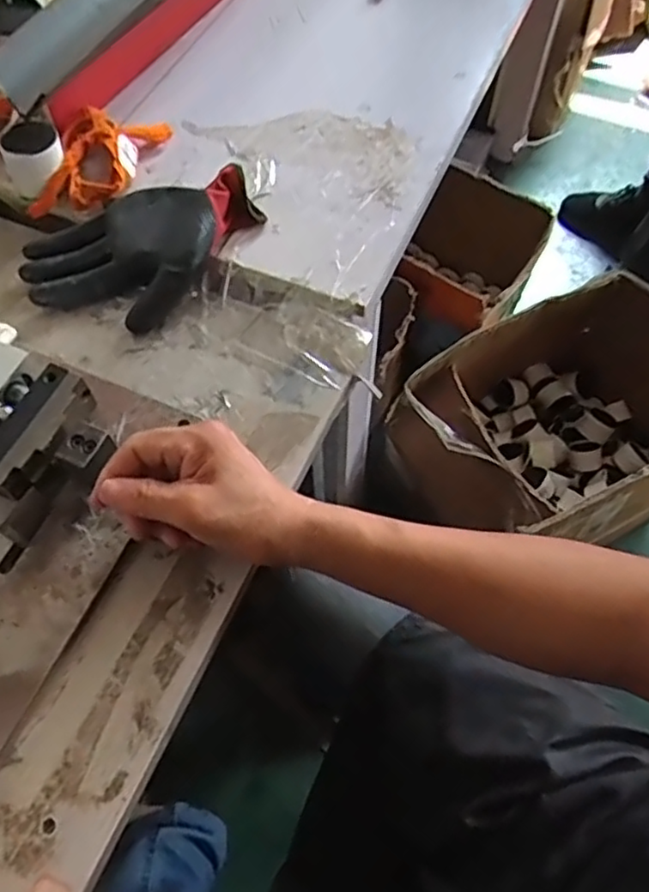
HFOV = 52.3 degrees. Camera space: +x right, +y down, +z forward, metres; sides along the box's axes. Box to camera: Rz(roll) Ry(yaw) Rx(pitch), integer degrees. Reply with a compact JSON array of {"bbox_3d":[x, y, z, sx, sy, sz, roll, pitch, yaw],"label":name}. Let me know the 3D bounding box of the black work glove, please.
[{"bbox_3d":[-0.150,-0.170,0.560,0.193,0.030,0.118,-39,75,-2],"label":"black work glove"}]

